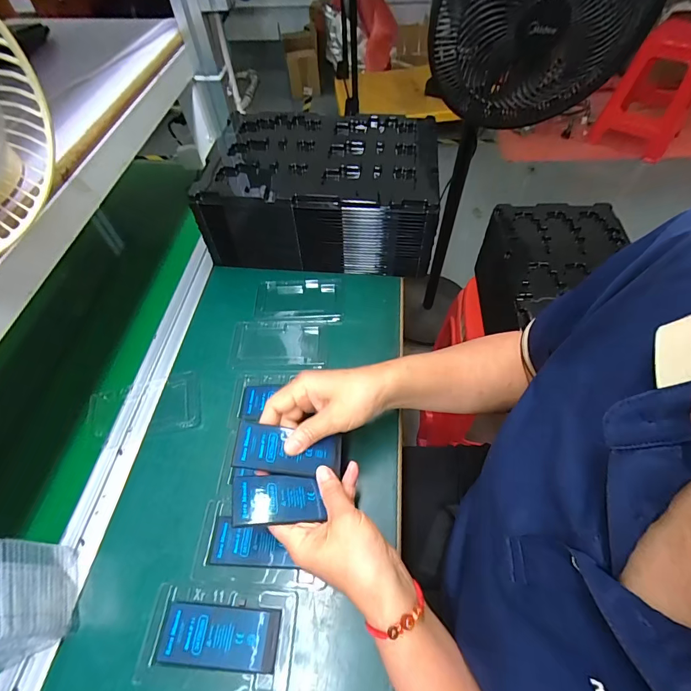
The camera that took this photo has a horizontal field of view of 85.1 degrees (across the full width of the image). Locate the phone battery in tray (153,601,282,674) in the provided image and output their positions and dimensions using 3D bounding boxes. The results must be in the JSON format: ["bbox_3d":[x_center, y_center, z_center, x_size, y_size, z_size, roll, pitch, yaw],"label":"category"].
[{"bbox_3d":[-0.110,0.254,0.330,0.101,0.005,0.043,3,56,3],"label":"phone battery in tray"}]

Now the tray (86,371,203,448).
[{"bbox_3d":[-0.246,0.079,0.459,0.133,0.011,0.077,-13,57,-7],"label":"tray"}]

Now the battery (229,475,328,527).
[{"bbox_3d":[-0.059,0.135,0.331,0.077,0.006,0.042,6,45,-17],"label":"battery"}]

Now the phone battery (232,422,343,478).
[{"bbox_3d":[-0.053,0.099,0.355,0.099,0.005,0.041,11,62,-11],"label":"phone battery"}]

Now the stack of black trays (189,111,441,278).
[{"bbox_3d":[-0.049,-0.248,0.599,0.360,0.126,0.242,4,56,4],"label":"stack of black trays"}]

